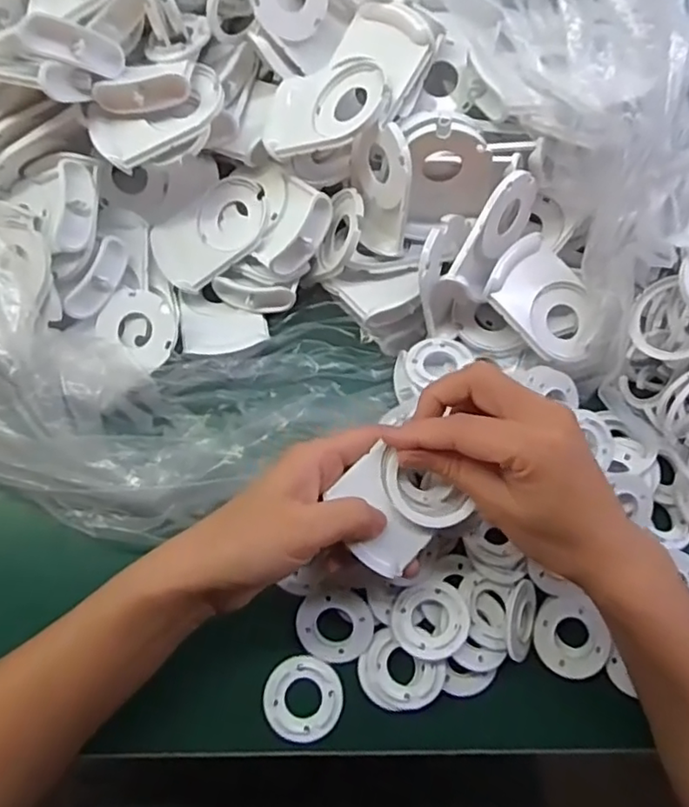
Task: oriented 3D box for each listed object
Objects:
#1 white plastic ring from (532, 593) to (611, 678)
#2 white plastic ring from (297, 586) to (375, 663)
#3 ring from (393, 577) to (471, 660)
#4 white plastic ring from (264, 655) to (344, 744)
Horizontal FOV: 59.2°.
[{"bbox_3d":[0.135,0.138,0.360,0.042,0.006,0.046,0,71,-1],"label":"white plastic ring"},{"bbox_3d":[-0.005,0.129,0.353,0.044,0.004,0.041,0,86,4],"label":"white plastic ring"},{"bbox_3d":[0.049,0.123,0.345,0.042,0.004,0.042,-8,57,13],"label":"ring"},{"bbox_3d":[-0.023,0.168,0.344,0.043,0.004,0.043,0,71,-1],"label":"white plastic ring"}]

